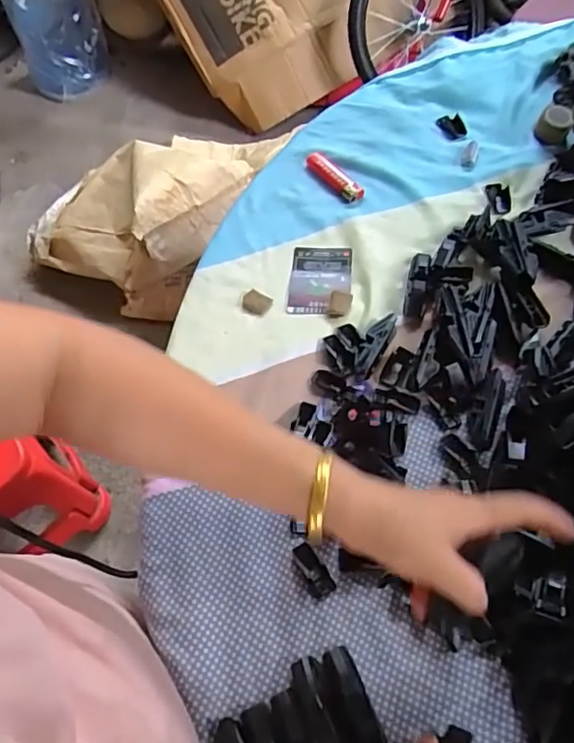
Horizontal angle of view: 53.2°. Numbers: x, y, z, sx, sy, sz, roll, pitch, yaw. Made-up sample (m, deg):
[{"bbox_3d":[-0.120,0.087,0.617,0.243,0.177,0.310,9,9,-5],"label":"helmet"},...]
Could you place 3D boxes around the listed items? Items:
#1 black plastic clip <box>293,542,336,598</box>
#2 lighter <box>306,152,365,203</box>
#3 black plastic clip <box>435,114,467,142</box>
[{"bbox_3d":[0.020,0.154,0.445,0.019,0.008,0.042,-27,63,-11],"label":"black plastic clip"},{"bbox_3d":[0.053,-0.220,0.645,0.020,0.013,0.084,-34,64,-14],"label":"lighter"},{"bbox_3d":[0.195,-0.287,0.676,0.029,0.008,0.035,-12,61,-3],"label":"black plastic clip"}]

